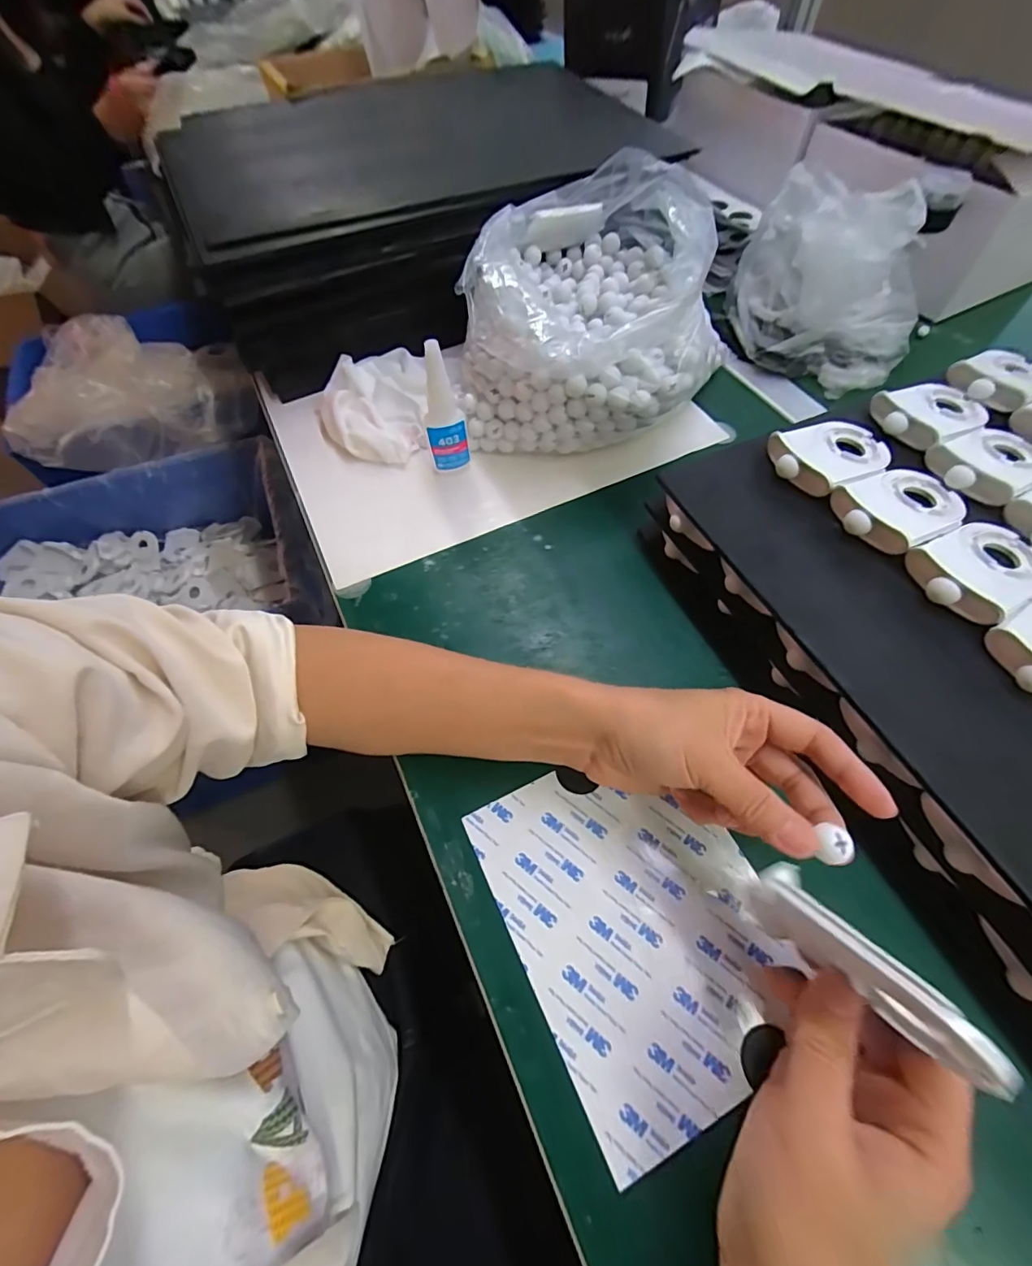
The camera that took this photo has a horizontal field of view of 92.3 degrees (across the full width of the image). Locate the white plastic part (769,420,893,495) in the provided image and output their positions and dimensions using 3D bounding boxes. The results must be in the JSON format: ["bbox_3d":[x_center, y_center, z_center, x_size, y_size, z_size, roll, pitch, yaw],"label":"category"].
[{"bbox_3d":[0.222,-0.128,0.348,0.085,0.012,0.058,-25,63,-13],"label":"white plastic part"}]

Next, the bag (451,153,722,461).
[{"bbox_3d":[0.052,-0.286,0.436,0.184,0.141,0.253,5,60,4],"label":"bag"}]

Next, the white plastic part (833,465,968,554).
[{"bbox_3d":[0.252,-0.085,0.321,0.090,0.015,0.056,-26,63,-13],"label":"white plastic part"}]

